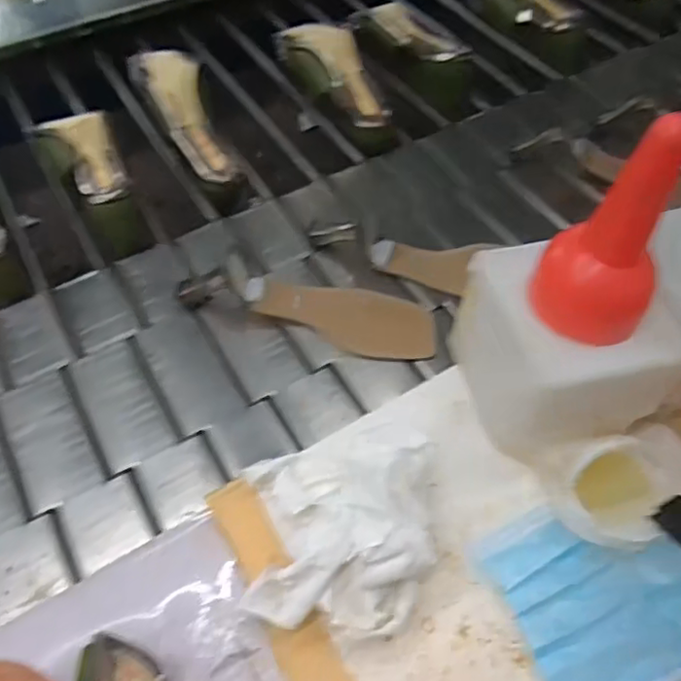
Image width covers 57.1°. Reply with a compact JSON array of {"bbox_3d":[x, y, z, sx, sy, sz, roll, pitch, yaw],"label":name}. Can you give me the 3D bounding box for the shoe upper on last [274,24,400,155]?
[{"bbox_3d":[-0.007,-0.321,0.777,0.077,0.073,0.211,-24,59,-16],"label":"shoe upper on last"}]

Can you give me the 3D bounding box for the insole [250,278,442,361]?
[{"bbox_3d":[0.002,-0.019,0.600,0.180,0.012,0.061,7,91,-5],"label":"insole"}]

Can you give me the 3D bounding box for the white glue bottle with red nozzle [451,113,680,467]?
[{"bbox_3d":[0.152,-0.025,0.398,0.106,0.222,0.136,-21,58,-14],"label":"white glue bottle with red nozzle"}]

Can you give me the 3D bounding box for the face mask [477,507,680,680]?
[{"bbox_3d":[0.182,0.157,0.404,0.150,0.011,0.115,-17,57,-11],"label":"face mask"}]

